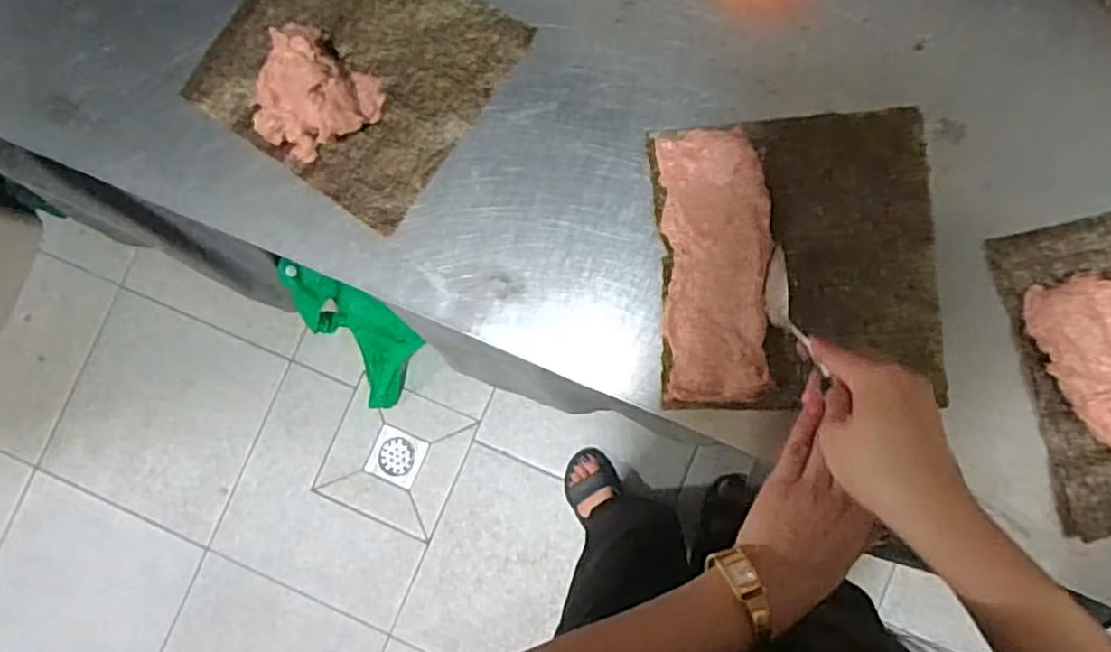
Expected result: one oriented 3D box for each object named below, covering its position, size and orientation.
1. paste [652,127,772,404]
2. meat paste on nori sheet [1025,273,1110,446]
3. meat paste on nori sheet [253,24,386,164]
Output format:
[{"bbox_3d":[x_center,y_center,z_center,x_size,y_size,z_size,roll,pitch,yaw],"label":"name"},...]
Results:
[{"bbox_3d":[0.110,-0.043,0.458,0.068,0.018,0.183,-2,85,4],"label":"paste"},{"bbox_3d":[0.351,0.029,0.427,0.060,0.026,0.124,-17,84,2],"label":"meat paste on nori sheet"},{"bbox_3d":[-0.177,-0.165,0.481,0.083,0.033,0.080,36,89,6],"label":"meat paste on nori sheet"}]

